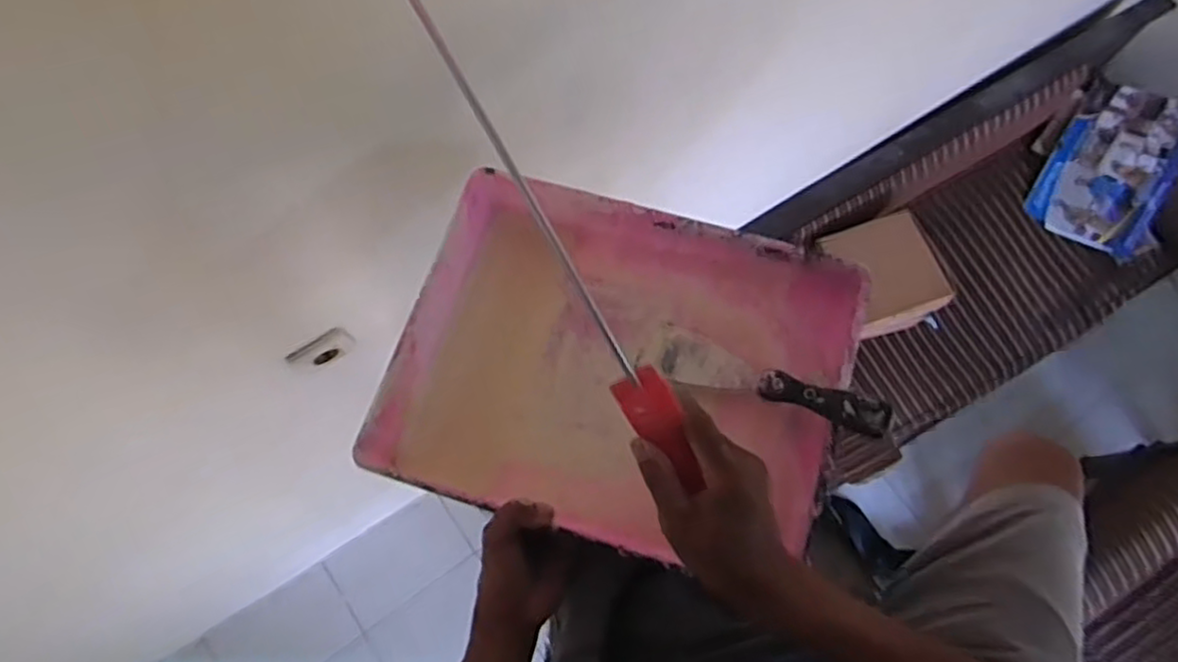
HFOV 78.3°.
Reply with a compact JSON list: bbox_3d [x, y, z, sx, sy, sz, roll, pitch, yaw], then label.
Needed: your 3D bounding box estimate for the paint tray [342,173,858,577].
[{"bbox_3d":[0.022,0.032,0.617,0.352,0.077,0.278,17,73,5],"label":"paint tray"}]

